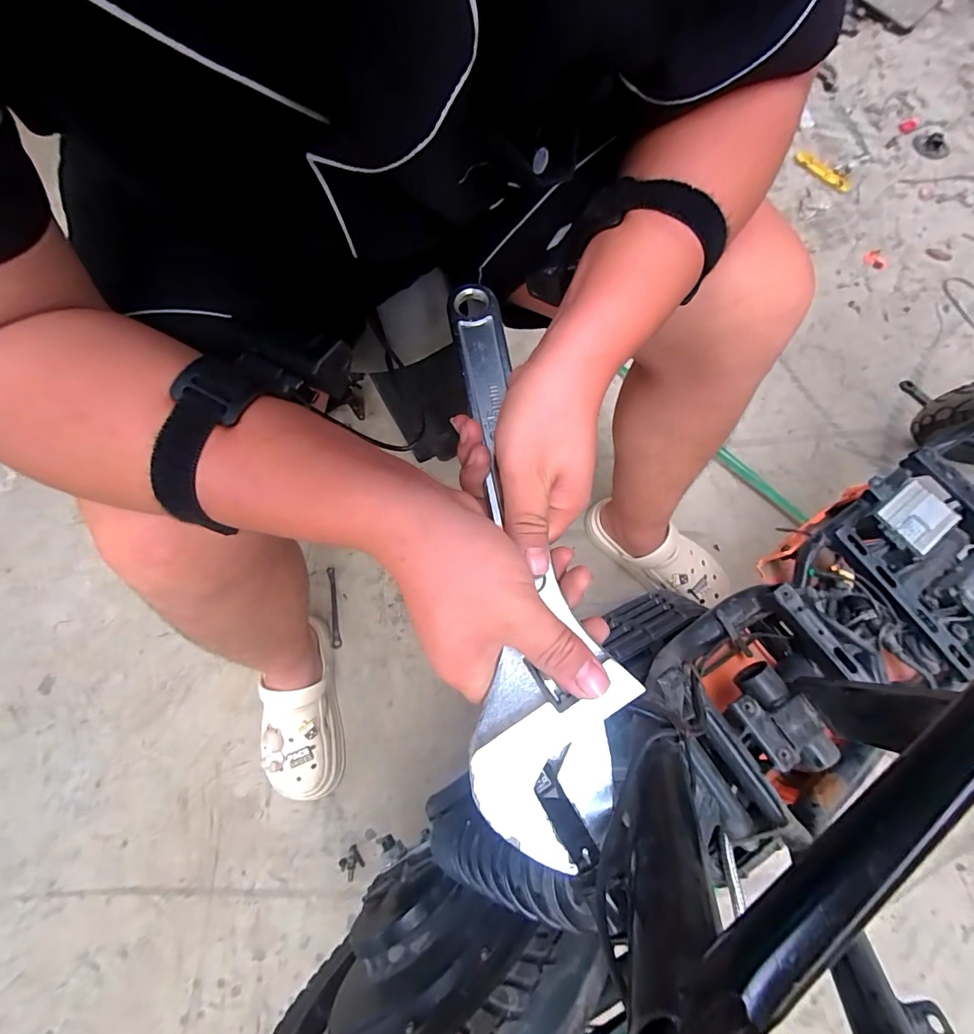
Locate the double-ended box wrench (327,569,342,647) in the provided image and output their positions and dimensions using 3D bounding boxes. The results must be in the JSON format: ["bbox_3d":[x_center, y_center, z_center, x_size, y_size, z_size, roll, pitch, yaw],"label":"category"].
[{"bbox_3d":[-0.266,0.157,0.766,0.015,0.009,0.138,-9,73,-3],"label":"double-ended box wrench"}]

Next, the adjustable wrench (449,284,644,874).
[{"bbox_3d":[0.017,-0.003,0.268,0.080,0.017,0.347,-7,68,-3],"label":"adjustable wrench"}]

